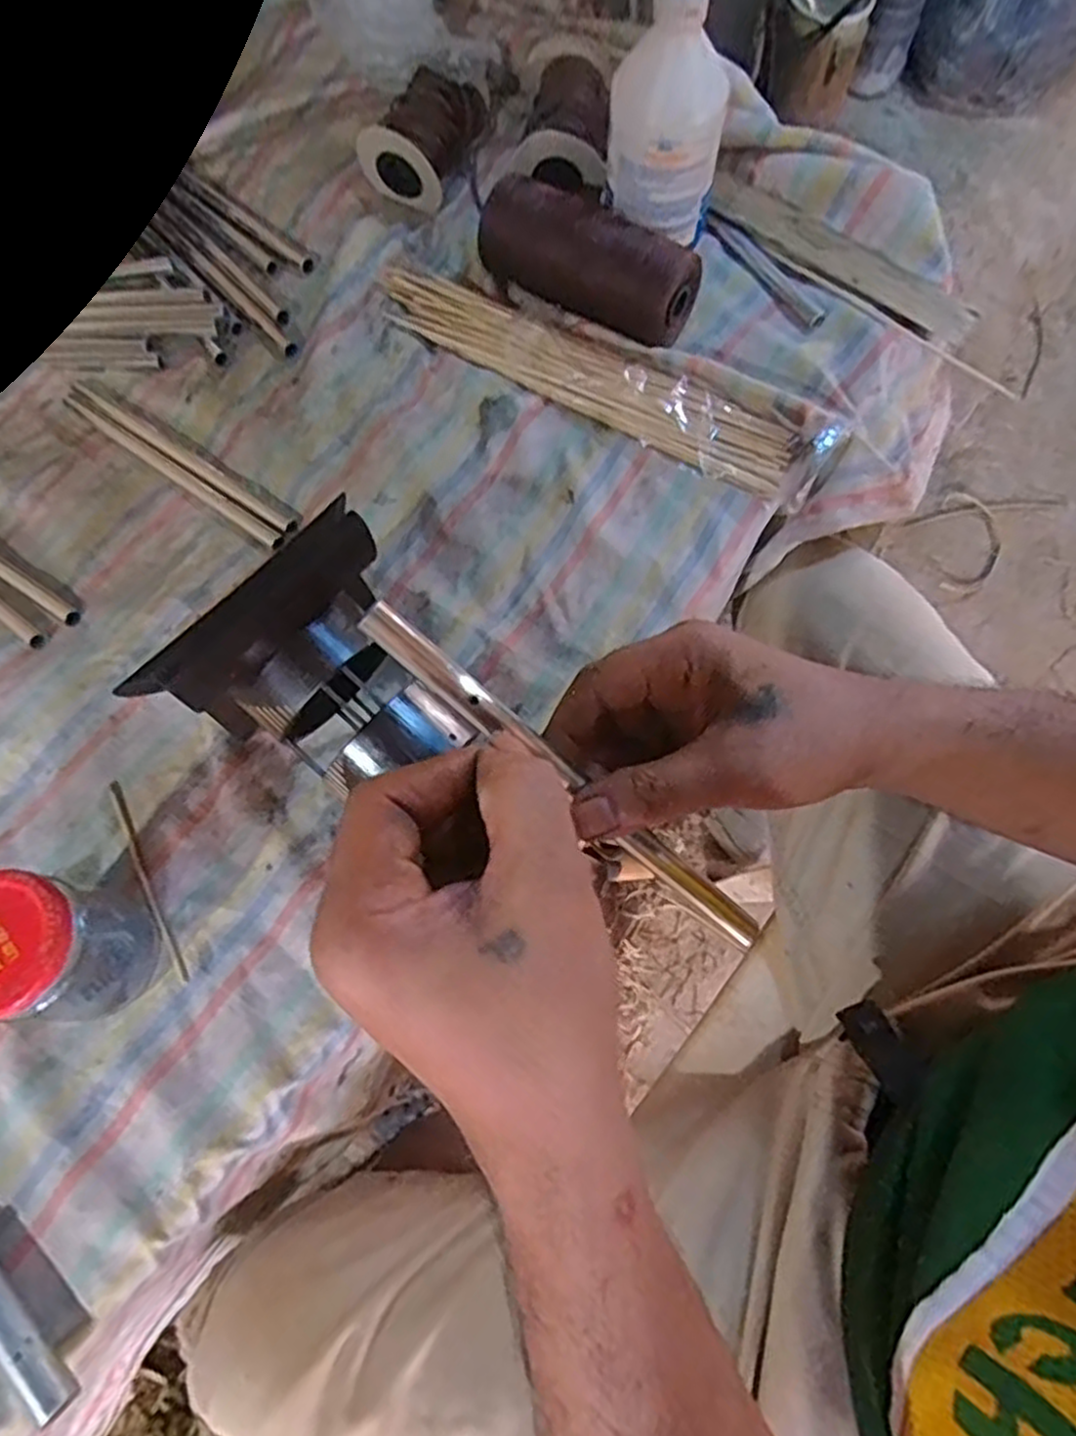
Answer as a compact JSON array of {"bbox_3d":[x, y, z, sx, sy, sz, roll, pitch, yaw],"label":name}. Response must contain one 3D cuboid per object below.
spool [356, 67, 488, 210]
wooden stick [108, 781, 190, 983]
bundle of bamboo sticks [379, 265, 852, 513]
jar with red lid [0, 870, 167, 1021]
[{"bbox_3d":[-0.088,-0.442,0.575,0.071,0.059,0.081,27,74,11],"label":"spool"},{"bbox_3d":[-0.227,0.092,0.438,0.008,0.004,0.128,-29,69,-6],"label":"wooden stick"},{"bbox_3d":[0.037,-0.245,0.528,0.351,0.025,0.071,32,75,13],"label":"bundle of bamboo sticks"},{"bbox_3d":[-0.240,0.115,0.376,0.059,0.093,0.062,-2,69,5],"label":"jar with red lid"}]

